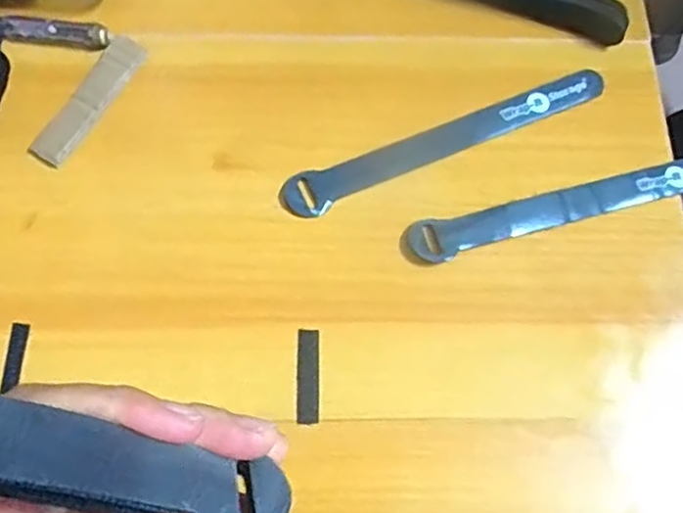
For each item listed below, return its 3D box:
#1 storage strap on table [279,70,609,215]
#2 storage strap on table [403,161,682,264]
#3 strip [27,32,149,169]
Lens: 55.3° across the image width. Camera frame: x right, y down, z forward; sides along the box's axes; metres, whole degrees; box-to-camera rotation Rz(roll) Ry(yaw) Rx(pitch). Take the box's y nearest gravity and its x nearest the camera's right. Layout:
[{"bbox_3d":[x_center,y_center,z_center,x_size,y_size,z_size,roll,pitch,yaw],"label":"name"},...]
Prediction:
[{"bbox_3d":[0.062,-0.069,0.376,0.199,0.004,0.027,-24,75,-10],"label":"storage strap on table"},{"bbox_3d":[0.133,-0.030,0.364,0.199,0.004,0.023,-14,73,-7],"label":"storage strap on table"},{"bbox_3d":[-0.144,-0.090,0.373,0.023,0.007,0.088,29,73,7],"label":"strip"}]

